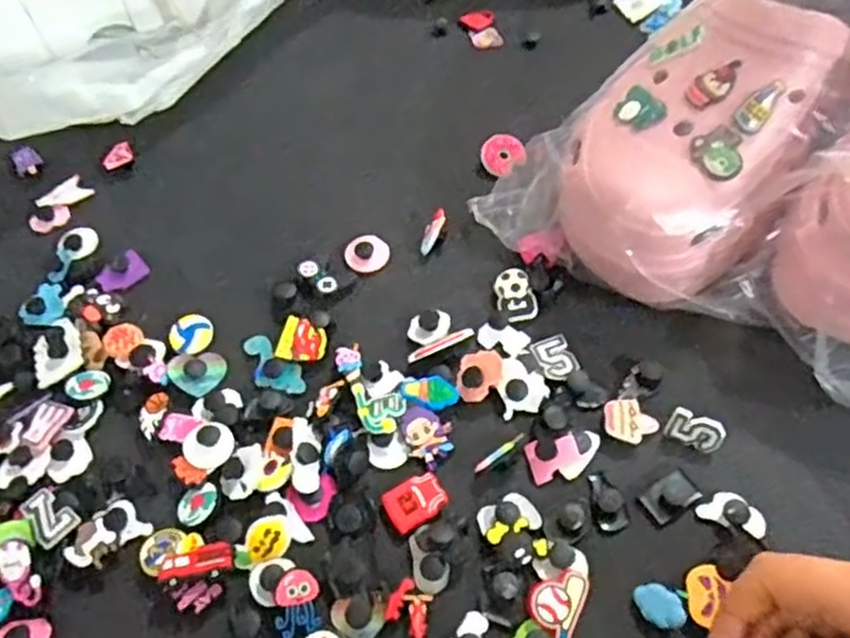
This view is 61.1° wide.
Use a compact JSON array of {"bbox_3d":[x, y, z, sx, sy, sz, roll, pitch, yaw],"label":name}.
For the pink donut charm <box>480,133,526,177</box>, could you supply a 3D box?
[{"bbox_3d":[0.050,-0.107,0.466,0.028,0.004,0.026,-39,81,-5],"label":"pink donut charm"}]

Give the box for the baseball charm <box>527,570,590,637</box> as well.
[{"bbox_3d":[0.057,0.127,0.316,0.023,0.006,0.036,15,57,13],"label":"baseball charm"}]

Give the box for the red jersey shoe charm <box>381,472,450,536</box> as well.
[{"bbox_3d":[-0.005,0.087,0.345,0.028,0.005,0.023,-26,58,-15],"label":"red jersey shoe charm"}]

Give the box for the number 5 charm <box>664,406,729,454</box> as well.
[{"bbox_3d":[0.133,0.054,0.353,0.027,0.018,0.005,22,30,12],"label":"number 5 charm"}]

